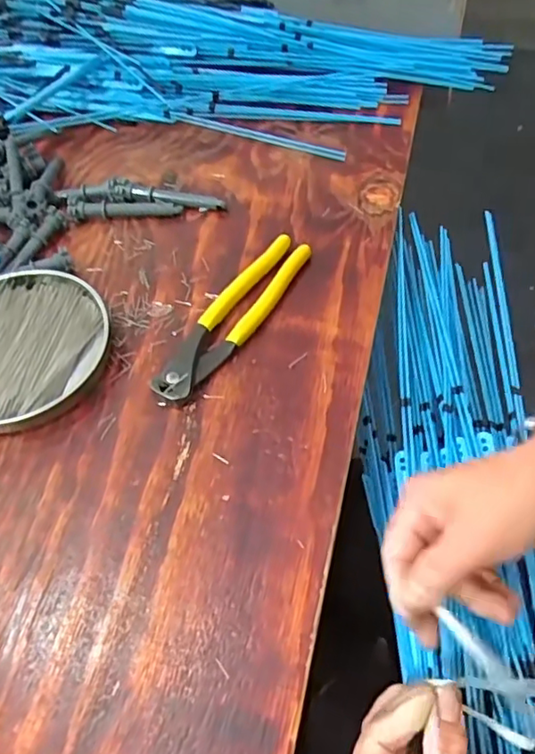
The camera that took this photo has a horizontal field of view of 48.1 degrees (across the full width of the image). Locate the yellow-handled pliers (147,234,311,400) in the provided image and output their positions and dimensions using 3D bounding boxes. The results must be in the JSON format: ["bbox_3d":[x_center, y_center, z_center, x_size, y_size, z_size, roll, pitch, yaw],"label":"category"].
[{"bbox_3d":[-0.023,-0.045,0.438,0.034,0.017,0.163,27,63,21],"label":"yellow-handled pliers"}]

